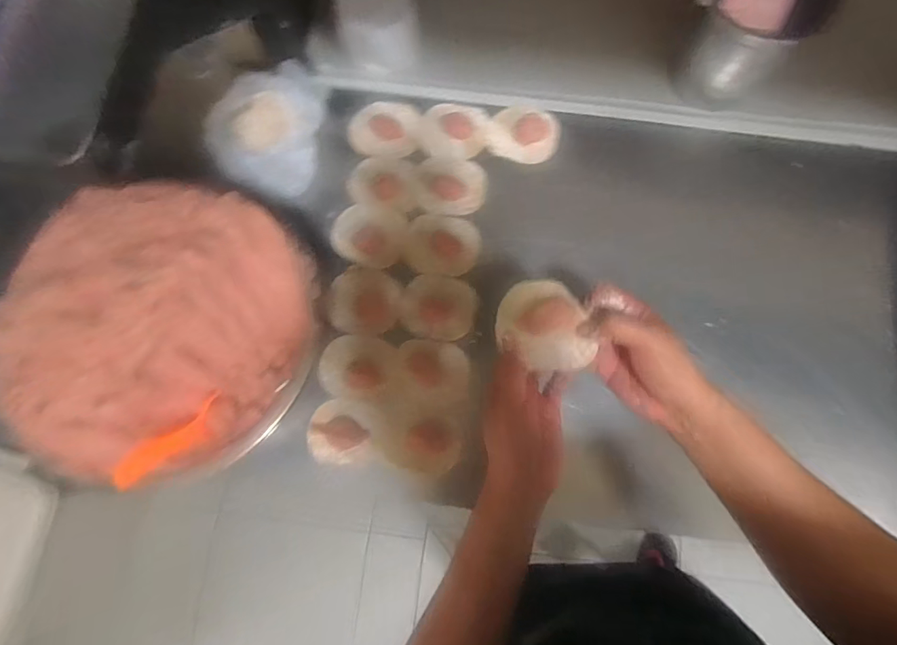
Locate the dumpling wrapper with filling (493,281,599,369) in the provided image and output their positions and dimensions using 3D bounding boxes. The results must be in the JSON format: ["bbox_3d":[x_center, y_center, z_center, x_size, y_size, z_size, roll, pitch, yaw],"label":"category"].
[{"bbox_3d":[0.080,0.001,0.407,0.077,0.026,0.074,0,78,-1],"label":"dumpling wrapper with filling"}]

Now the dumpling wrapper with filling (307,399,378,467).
[{"bbox_3d":[-0.114,0.119,0.536,0.071,0.020,0.067,-8,78,-3],"label":"dumpling wrapper with filling"}]

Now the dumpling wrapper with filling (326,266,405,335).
[{"bbox_3d":[-0.093,-0.025,0.563,0.079,0.011,0.078,0,78,-1],"label":"dumpling wrapper with filling"}]

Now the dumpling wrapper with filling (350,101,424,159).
[{"bbox_3d":[-0.078,-0.234,0.605,0.087,0.008,0.068,8,78,1],"label":"dumpling wrapper with filling"}]

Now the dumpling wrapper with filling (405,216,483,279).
[{"bbox_3d":[-0.007,-0.091,0.587,0.089,0.010,0.077,-10,78,-3],"label":"dumpling wrapper with filling"}]

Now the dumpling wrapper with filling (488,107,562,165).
[{"bbox_3d":[0.093,-0.231,0.604,0.080,0.009,0.074,0,78,-1],"label":"dumpling wrapper with filling"}]

